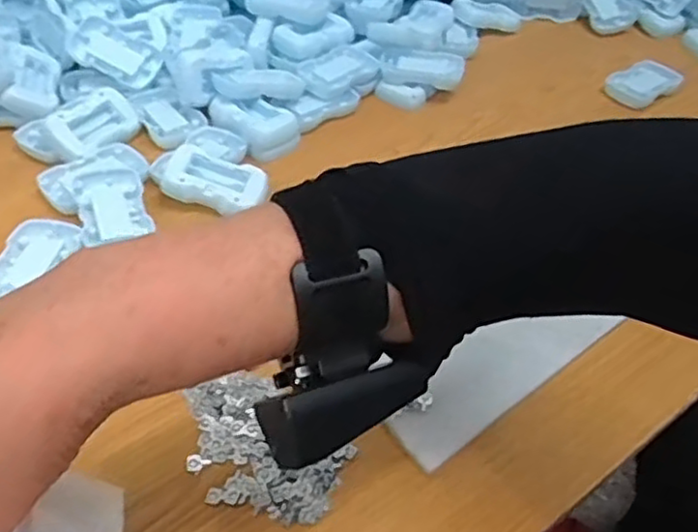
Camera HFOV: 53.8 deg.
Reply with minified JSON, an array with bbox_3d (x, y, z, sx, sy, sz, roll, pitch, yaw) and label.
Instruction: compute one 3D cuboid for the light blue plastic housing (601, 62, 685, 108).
[{"bbox_3d":[0.322,-0.200,0.763,0.080,0.025,0.052,-26,52,-27],"label":"light blue plastic housing"}]

